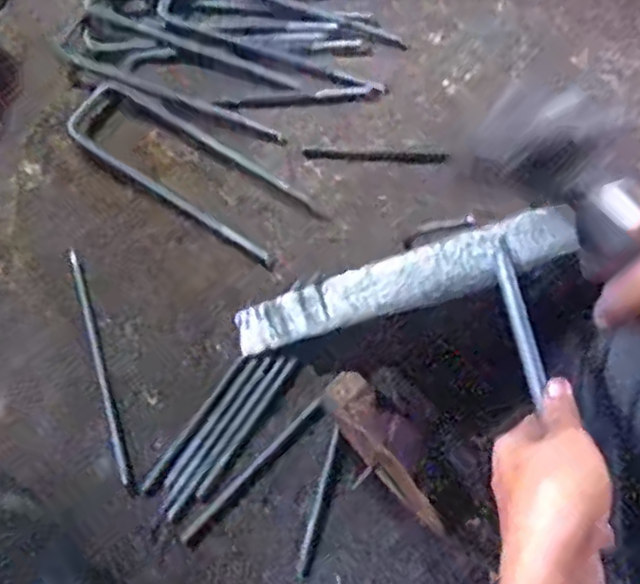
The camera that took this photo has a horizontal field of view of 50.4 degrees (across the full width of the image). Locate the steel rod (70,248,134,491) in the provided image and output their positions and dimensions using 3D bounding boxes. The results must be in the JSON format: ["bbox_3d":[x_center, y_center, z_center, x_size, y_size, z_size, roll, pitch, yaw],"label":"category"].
[{"bbox_3d":[-0.269,0.081,0.821,0.014,0.017,0.307,-18,70,-8],"label":"steel rod"}]

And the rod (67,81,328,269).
[{"bbox_3d":[-0.180,-0.169,0.923,0.369,0.011,0.110,33,72,12],"label":"rod"}]

